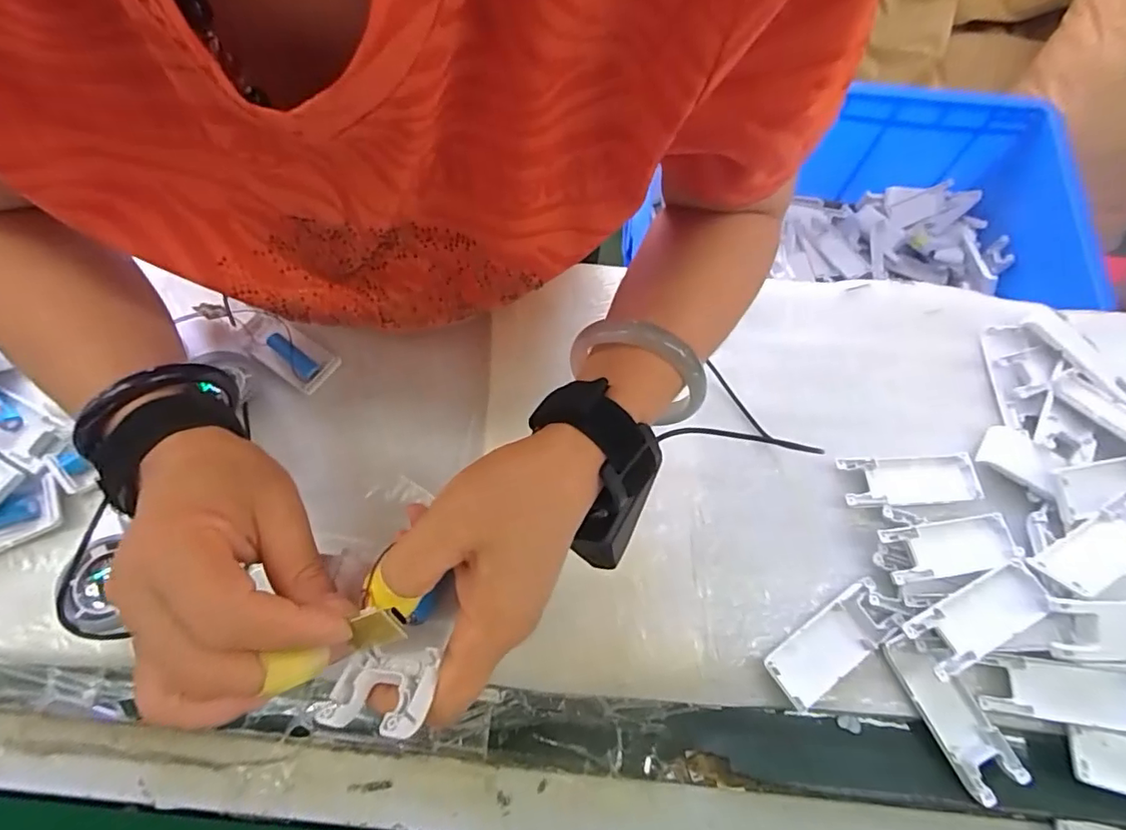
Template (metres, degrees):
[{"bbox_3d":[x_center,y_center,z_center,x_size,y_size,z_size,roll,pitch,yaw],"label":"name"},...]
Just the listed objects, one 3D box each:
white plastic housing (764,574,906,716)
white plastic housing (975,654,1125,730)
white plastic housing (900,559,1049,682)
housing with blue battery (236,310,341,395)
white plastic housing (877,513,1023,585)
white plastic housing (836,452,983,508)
[{"bbox_3d":[0.192,0.162,0.391,0.103,0.014,0.040,-31,72,-14],"label":"white plastic housing"},{"bbox_3d":[0.348,0.190,0.379,0.101,0.021,0.038,7,68,1],"label":"white plastic housing"},{"bbox_3d":[0.291,0.144,0.391,0.104,0.022,0.039,-23,70,-11],"label":"white plastic housing"},{"bbox_3d":[-0.230,-0.056,0.461,0.084,0.021,0.039,34,71,12],"label":"housing with blue battery"},{"bbox_3d":[0.288,0.098,0.412,0.104,0.017,0.039,-8,68,-5],"label":"white plastic housing"},{"bbox_3d":[0.275,0.051,0.438,0.104,0.009,0.040,-2,68,-3],"label":"white plastic housing"}]

